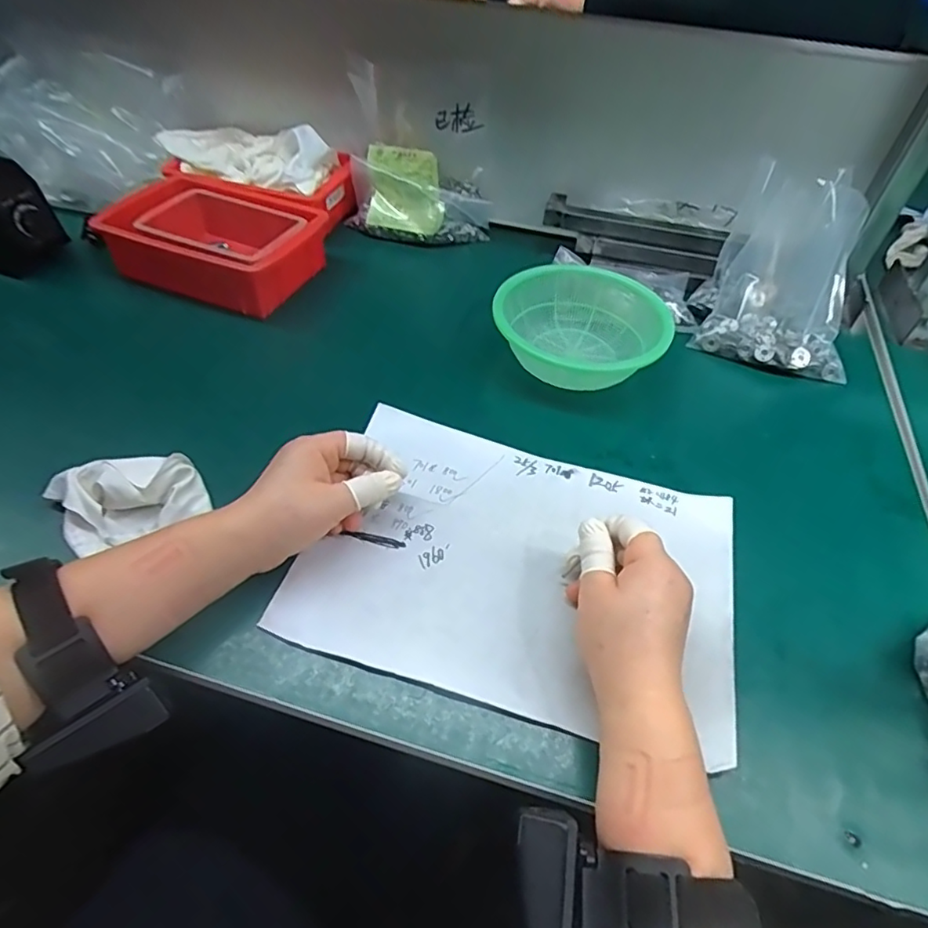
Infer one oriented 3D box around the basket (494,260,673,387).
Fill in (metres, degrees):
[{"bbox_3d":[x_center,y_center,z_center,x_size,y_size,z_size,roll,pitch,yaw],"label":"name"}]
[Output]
[{"bbox_3d":[0.112,-0.143,0.572,0.155,0.048,0.147,5,49,2],"label":"basket"}]

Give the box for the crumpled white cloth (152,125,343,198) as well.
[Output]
[{"bbox_3d":[-0.255,-0.373,0.686,0.213,0.042,0.101,21,51,14],"label":"crumpled white cloth"}]

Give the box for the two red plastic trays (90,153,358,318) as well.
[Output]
[{"bbox_3d":[-0.250,-0.274,0.652,0.207,0.068,0.246,14,50,10],"label":"two red plastic trays"}]

